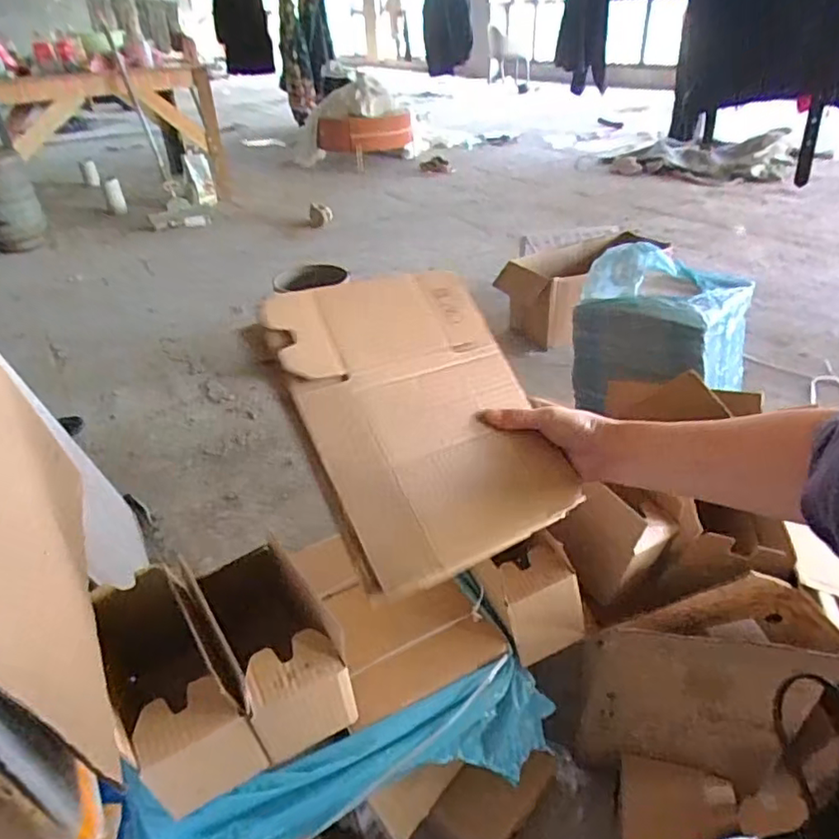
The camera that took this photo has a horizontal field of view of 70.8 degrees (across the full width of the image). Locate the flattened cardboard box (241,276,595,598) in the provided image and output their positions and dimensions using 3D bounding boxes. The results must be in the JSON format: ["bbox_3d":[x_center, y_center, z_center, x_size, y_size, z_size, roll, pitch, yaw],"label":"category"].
[{"bbox_3d":[0.000,-0.008,0.514,0.214,0.028,0.266,-20,75,-30],"label":"flattened cardboard box"}]

